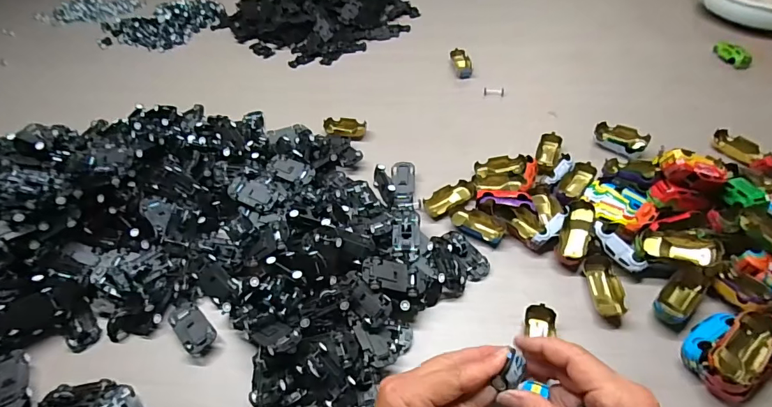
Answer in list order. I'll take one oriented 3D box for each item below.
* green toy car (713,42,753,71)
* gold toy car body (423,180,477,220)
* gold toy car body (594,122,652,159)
[{"bbox_3d":[0.550,-0.241,0.670,0.027,0.018,0.066,-12,49,-4],"label":"green toy car"},{"bbox_3d":[0.079,-0.006,0.513,0.066,0.016,0.034,-31,53,-19],"label":"gold toy car body"},{"bbox_3d":[0.306,-0.083,0.554,0.064,0.021,0.037,30,59,28],"label":"gold toy car body"}]

